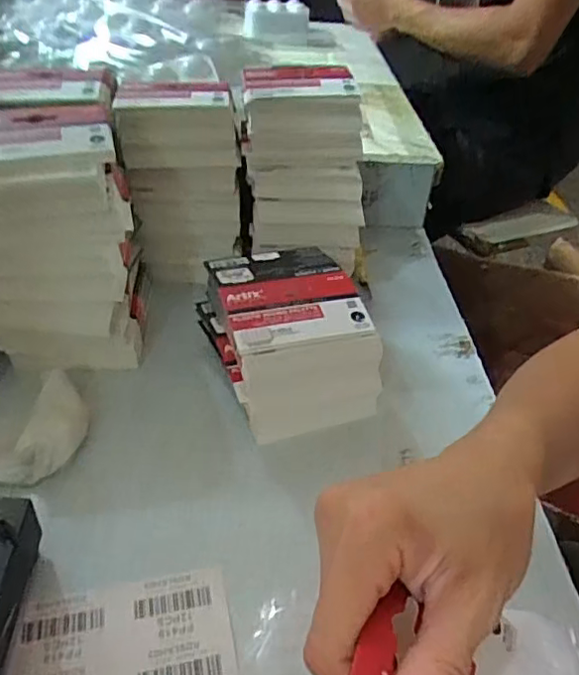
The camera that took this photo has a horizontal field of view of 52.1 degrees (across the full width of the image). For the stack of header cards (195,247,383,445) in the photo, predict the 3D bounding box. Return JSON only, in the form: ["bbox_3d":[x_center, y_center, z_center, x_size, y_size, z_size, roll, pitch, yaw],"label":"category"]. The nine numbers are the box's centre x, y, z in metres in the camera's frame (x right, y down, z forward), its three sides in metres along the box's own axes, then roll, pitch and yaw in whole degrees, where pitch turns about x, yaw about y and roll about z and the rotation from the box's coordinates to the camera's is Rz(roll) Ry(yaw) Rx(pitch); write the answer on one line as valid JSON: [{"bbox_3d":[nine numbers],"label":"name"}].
[{"bbox_3d":[-0.004,0.000,0.471,0.105,0.097,0.133,-10,41,-19],"label":"stack of header cards"}]

